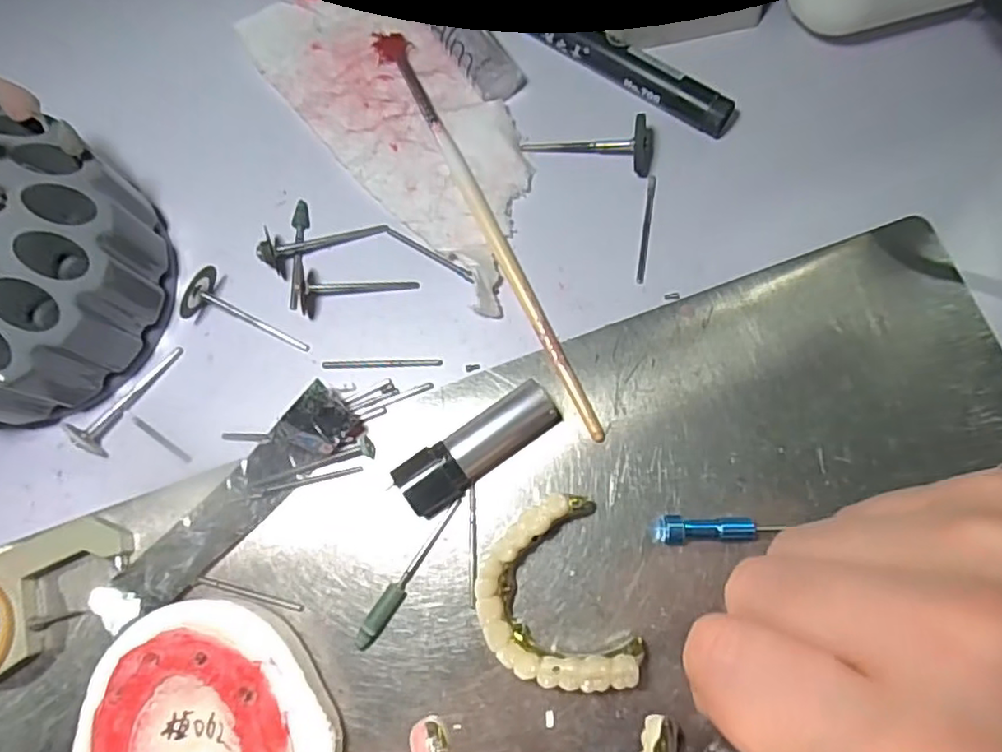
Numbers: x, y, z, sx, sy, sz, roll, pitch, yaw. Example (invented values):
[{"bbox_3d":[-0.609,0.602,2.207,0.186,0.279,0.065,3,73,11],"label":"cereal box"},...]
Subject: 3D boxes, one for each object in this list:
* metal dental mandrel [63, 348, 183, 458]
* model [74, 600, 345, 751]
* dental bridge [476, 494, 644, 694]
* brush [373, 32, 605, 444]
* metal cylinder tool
[{"bbox_3d":[-0.137,0.007,0.232,0.013,0.010,0.047,36,80,9],"label":"metal dental mandrel"},{"bbox_3d":[-0.093,0.106,0.198,0.075,0.028,0.066,-12,77,-1],"label":"model"},{"bbox_3d":[0.016,0.072,0.207,0.045,0.017,0.059,-17,77,-2],"label":"dental bridge"},{"bbox_3d":[-0.005,-0.058,0.242,0.009,0.009,0.181,-26,77,-4],"label":"brush"},{"bbox_3d":[-0.007,0.025,0.219,0.058,0.018,0.019,-36,78,-6],"label":"metal cylinder tool"}]

